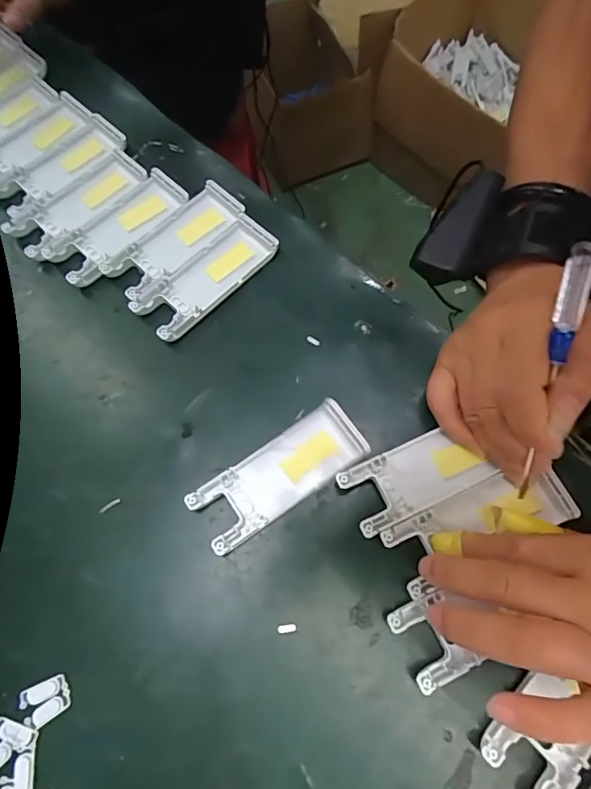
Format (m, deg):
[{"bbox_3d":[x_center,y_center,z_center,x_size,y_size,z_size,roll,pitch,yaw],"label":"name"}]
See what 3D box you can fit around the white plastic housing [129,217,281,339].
[{"bbox_3d":[-0.061,-0.081,0.325,0.104,0.009,0.039,-43,73,-14],"label":"white plastic housing"}]

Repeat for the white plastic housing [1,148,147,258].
[{"bbox_3d":[-0.163,-0.144,0.351,0.041,0.009,0.104,41,75,16],"label":"white plastic housing"}]

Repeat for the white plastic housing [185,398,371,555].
[{"bbox_3d":[-0.009,0.047,0.278,0.104,0.009,0.041,-32,71,-11],"label":"white plastic housing"}]

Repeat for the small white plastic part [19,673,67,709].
[{"bbox_3d":[-0.130,0.153,0.242,0.023,0.004,0.009,-22,69,-7],"label":"small white plastic part"}]

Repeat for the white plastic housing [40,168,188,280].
[{"bbox_3d":[-0.128,-0.122,0.341,0.042,0.009,0.102,42,75,16],"label":"white plastic housing"}]

